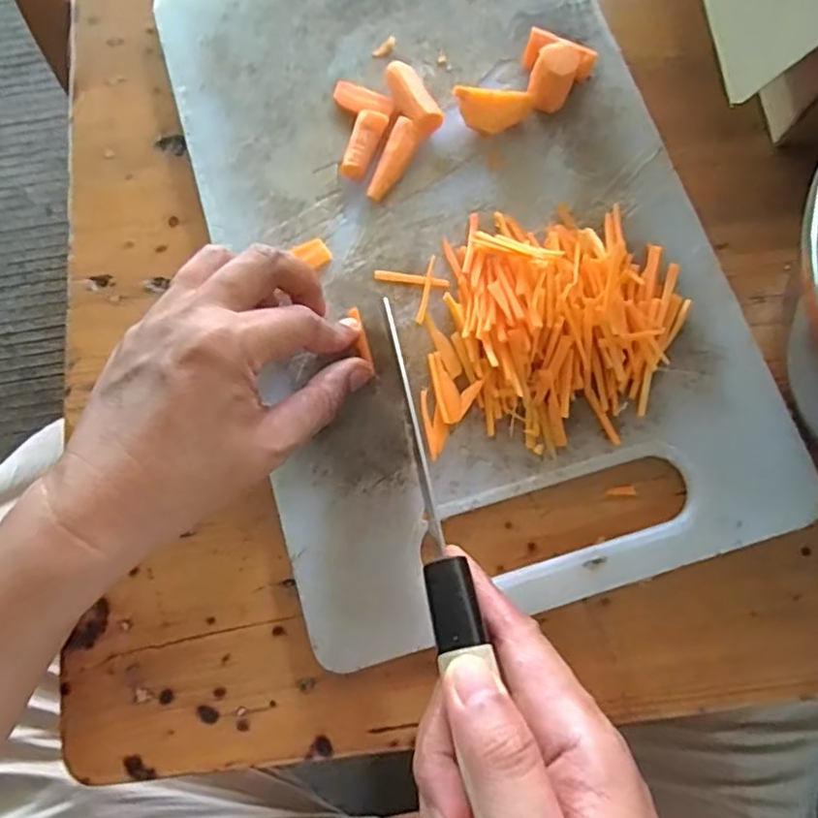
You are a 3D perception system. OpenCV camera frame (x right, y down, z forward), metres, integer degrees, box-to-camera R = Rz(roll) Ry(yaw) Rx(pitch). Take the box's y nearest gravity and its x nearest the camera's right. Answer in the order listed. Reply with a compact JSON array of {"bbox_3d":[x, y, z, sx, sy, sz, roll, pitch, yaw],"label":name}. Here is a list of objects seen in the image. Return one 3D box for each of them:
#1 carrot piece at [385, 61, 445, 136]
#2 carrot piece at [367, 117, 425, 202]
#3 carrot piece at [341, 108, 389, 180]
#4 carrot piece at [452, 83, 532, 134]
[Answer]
[{"bbox_3d":[0.001,-0.170,0.354,0.017,0.016,0.043,-30,78,-7],"label":"carrot piece"},{"bbox_3d":[-0.007,-0.133,0.346,0.016,0.014,0.046,21,77,5],"label":"carrot piece"},{"bbox_3d":[-0.024,-0.143,0.349,0.014,0.014,0.040,21,77,5],"label":"carrot piece"},{"bbox_3d":[0.046,-0.160,0.349,0.041,0.020,0.018,4,76,1],"label":"carrot piece"}]

